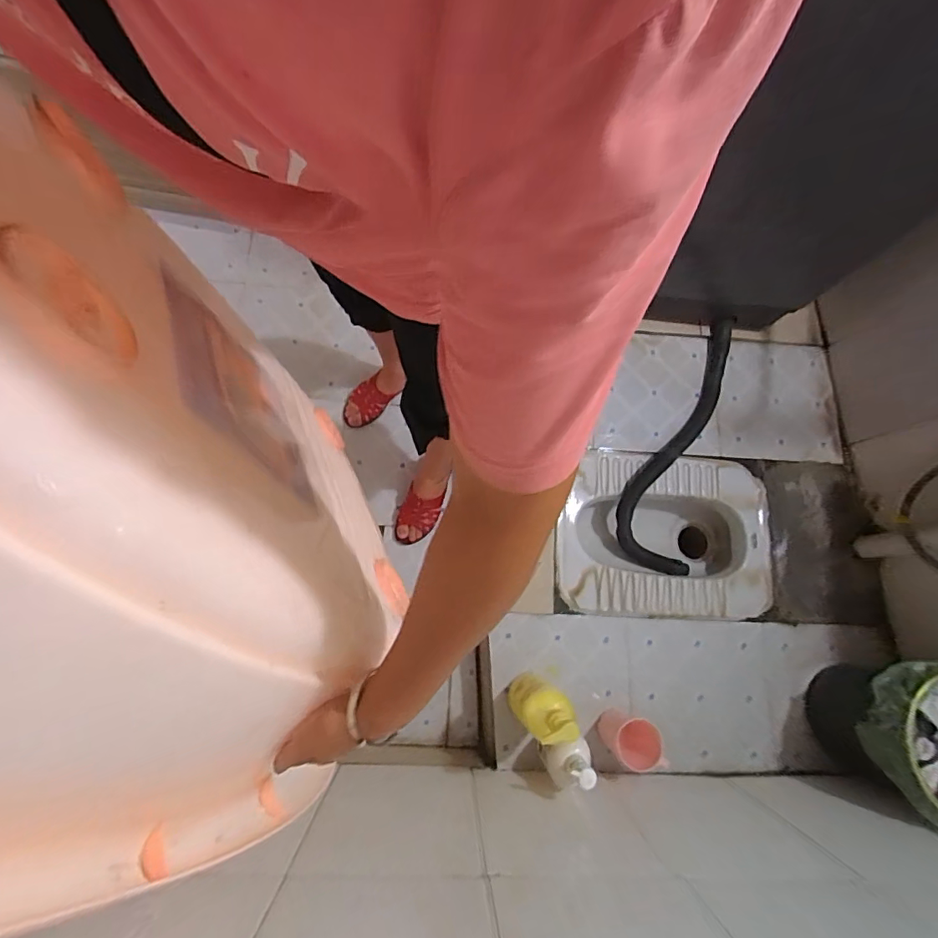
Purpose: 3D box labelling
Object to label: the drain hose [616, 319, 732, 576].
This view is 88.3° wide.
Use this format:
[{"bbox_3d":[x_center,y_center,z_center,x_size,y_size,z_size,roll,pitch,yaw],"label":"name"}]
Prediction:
[{"bbox_3d":[0.501,-0.076,1.185,0.195,0.103,0.649,16,75,-1],"label":"drain hose"}]

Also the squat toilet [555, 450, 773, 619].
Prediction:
[{"bbox_3d":[0.448,0.164,1.161,0.451,0.218,0.361,3,76,-4],"label":"squat toilet"}]

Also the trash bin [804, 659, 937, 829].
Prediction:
[{"bbox_3d":[0.797,0.467,0.876,0.215,0.280,0.237,5,75,-3],"label":"trash bin"}]

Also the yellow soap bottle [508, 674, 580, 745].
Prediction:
[{"bbox_3d":[0.122,0.415,0.845,0.083,0.240,0.085,1,76,-4],"label":"yellow soap bottle"}]

